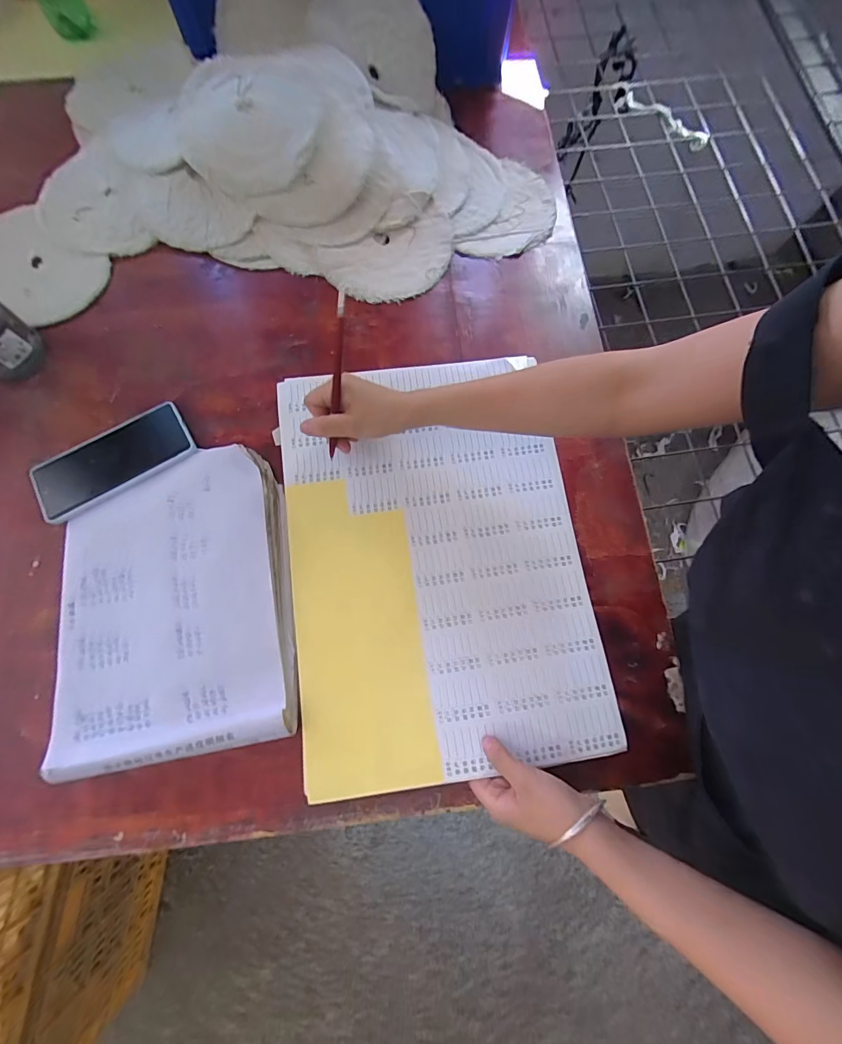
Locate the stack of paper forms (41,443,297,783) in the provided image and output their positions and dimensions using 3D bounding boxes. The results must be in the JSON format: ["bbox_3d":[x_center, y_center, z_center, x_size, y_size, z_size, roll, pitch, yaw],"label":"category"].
[{"bbox_3d":[-0.251,0.075,0.426,0.220,0.032,0.295,-8,76,-4],"label":"stack of paper forms"}]

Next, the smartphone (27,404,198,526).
[{"bbox_3d":[-0.340,-0.069,0.462,0.163,0.017,0.074,-30,81,-13],"label":"smartphone"}]

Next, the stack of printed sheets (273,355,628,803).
[{"bbox_3d":[0.014,0.027,0.450,0.308,0.017,0.438,-10,76,-4],"label":"stack of printed sheets"}]

